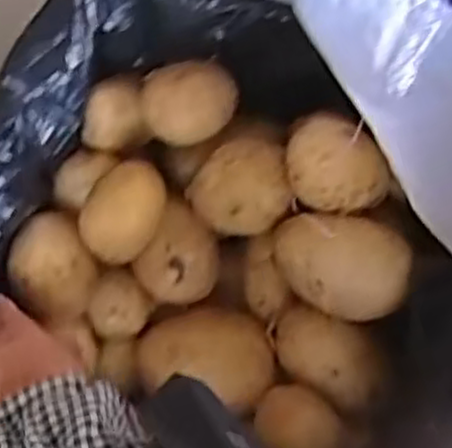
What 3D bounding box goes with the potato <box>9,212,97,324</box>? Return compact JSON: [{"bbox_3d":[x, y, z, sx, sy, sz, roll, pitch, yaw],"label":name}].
[{"bbox_3d":[-0.127,0.028,0.554,0.056,0.049,0.074,-24,67,-9],"label":"potato"}]

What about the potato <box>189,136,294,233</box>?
[{"bbox_3d":[0.017,-0.025,0.594,0.073,0.050,0.070,-1,65,2],"label":"potato"}]

